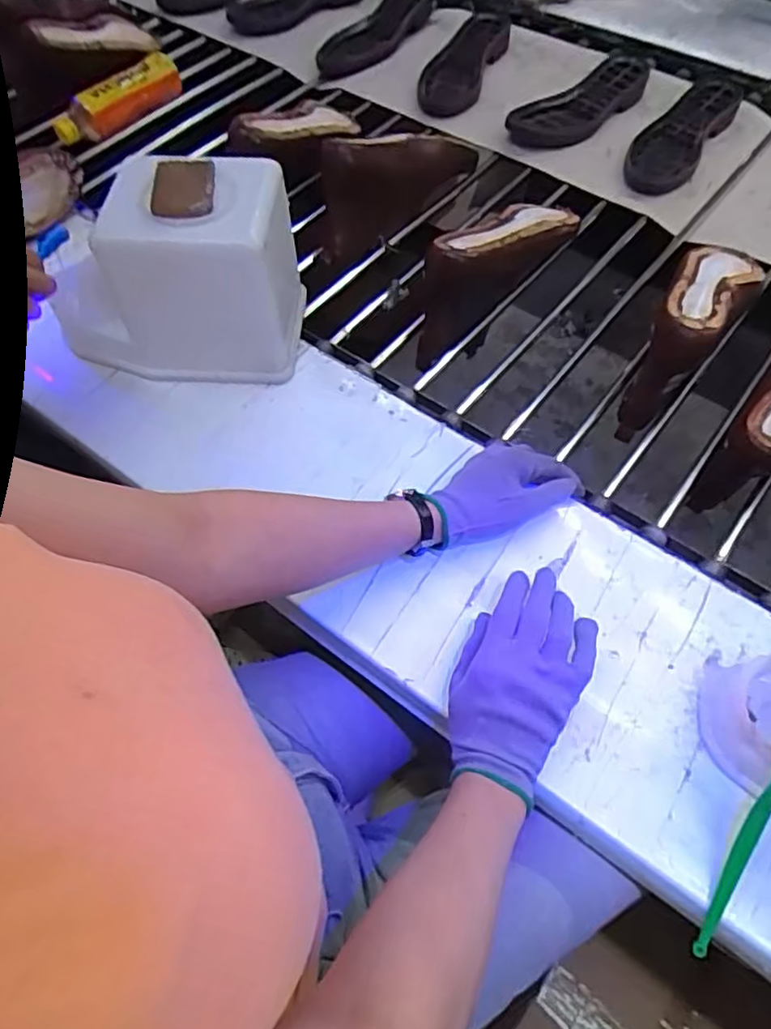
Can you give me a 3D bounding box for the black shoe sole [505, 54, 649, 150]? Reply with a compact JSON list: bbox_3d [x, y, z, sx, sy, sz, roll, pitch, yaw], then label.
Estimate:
[{"bbox_3d":[0.289,-0.616,0.953,0.293,0.034,0.093,-41,67,-20],"label":"black shoe sole"}]

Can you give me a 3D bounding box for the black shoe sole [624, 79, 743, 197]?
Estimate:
[{"bbox_3d":[0.428,-0.552,0.928,0.093,0.025,0.285,30,64,17],"label":"black shoe sole"}]

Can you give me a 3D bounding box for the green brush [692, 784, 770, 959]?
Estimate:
[{"bbox_3d":[0.242,0.213,0.425,0.012,0.019,0.172,23,99,13],"label":"green brush"}]

